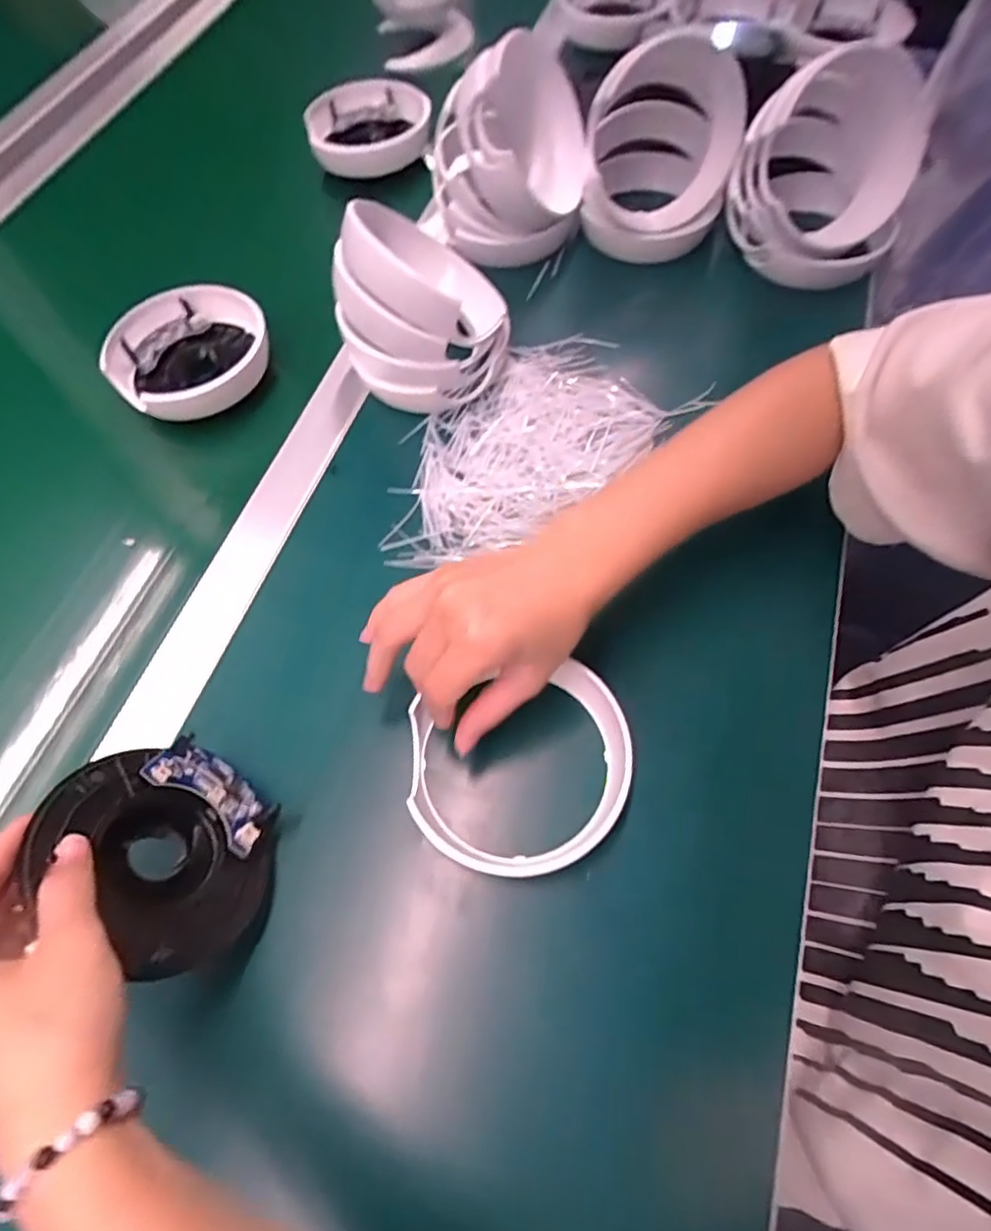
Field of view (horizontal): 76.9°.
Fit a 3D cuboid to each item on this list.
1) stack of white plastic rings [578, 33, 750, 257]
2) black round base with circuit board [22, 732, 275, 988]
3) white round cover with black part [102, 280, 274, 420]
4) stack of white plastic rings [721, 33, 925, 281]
[{"bbox_3d":[0.132,-0.368,0.493,0.111,0.114,0.108,11,64,8],"label":"stack of white plastic rings"},{"bbox_3d":[-0.150,0.110,0.290,0.109,0.014,0.091,41,36,-6],"label":"black round base with circuit board"},{"bbox_3d":[-0.229,-0.195,0.472,0.113,0.039,0.109,-1,63,2],"label":"white round cover with black part"},{"bbox_3d":[0.253,-0.347,0.471,0.122,0.117,0.136,22,66,13],"label":"stack of white plastic rings"}]

